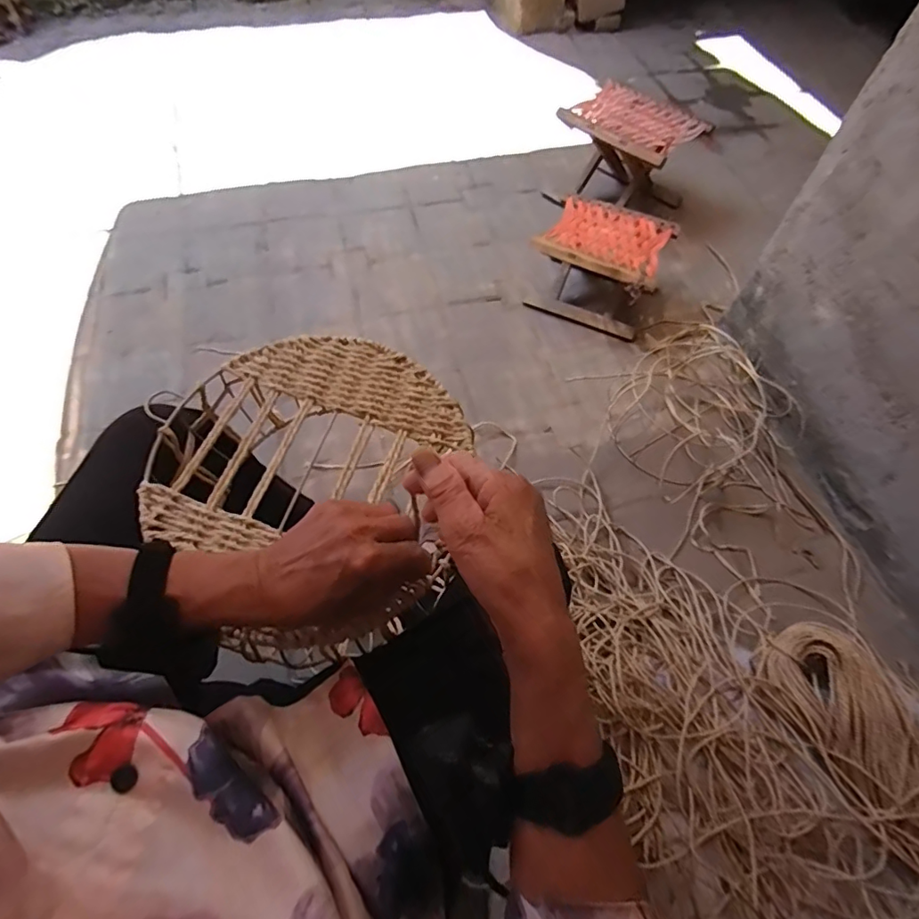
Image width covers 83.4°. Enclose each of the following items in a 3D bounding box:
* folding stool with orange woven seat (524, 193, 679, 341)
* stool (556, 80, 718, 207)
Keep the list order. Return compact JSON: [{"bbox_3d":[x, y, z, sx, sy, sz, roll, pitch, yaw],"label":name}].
[{"bbox_3d":[0.346,-0.482,1.261,0.290,0.187,0.284,27,62,14],"label":"folding stool with orange woven seat"},{"bbox_3d":[0.470,-0.838,1.462,0.303,0.256,0.284,40,67,19],"label":"stool"}]

